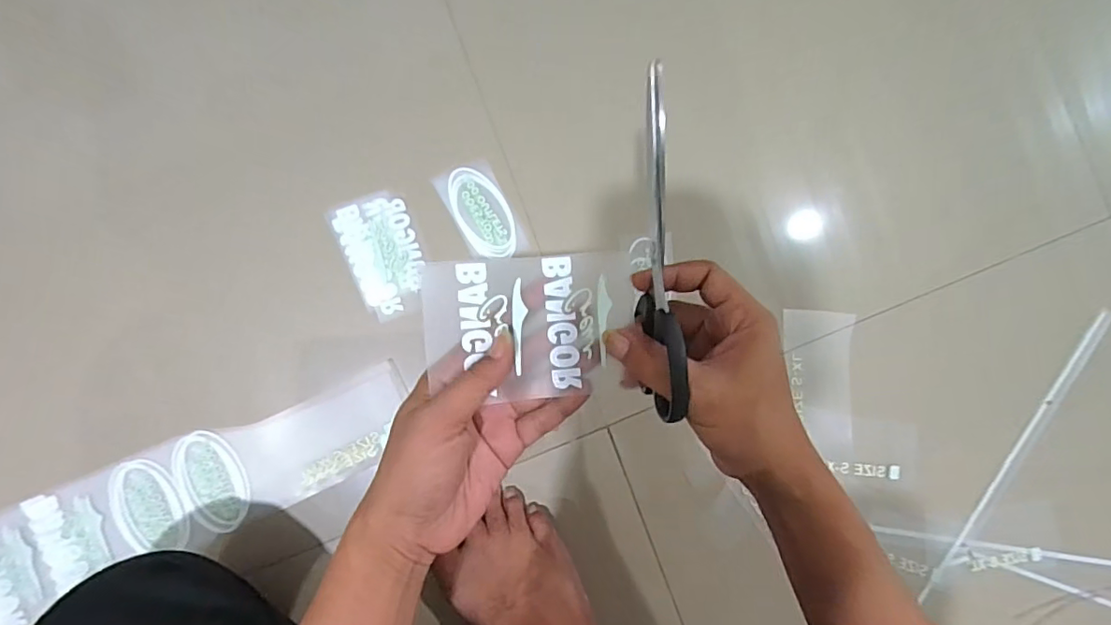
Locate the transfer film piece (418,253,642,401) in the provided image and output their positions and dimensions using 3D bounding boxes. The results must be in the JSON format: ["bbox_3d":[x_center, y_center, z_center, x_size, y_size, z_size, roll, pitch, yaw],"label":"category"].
[{"bbox_3d":[-0.016,0.009,0.349,0.129,0.017,0.089,-4,87,-8],"label":"transfer film piece"}]

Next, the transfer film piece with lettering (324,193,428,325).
[{"bbox_3d":[-0.153,-0.052,0.488,0.067,0.004,0.112,-21,90,-8],"label":"transfer film piece with lettering"}]

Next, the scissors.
[{"bbox_3d":[0.059,-0.037,0.327,0.013,0.060,0.201,-7,104,-8],"label":"scissors"}]

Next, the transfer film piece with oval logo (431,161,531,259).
[{"bbox_3d":[-0.068,-0.092,0.503,0.055,0.004,0.096,-27,91,-8],"label":"transfer film piece with oval logo"}]

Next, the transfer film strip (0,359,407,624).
[{"bbox_3d":[-0.310,0.152,0.457,0.379,0.010,0.090,-23,90,-8],"label":"transfer film strip"}]

